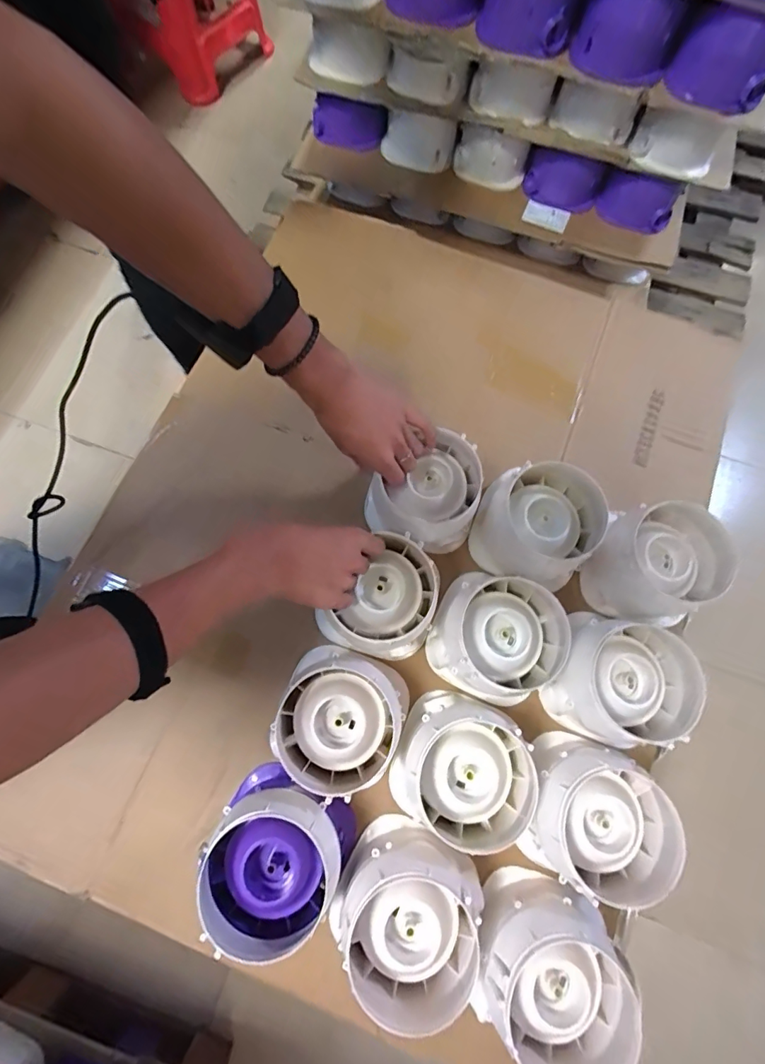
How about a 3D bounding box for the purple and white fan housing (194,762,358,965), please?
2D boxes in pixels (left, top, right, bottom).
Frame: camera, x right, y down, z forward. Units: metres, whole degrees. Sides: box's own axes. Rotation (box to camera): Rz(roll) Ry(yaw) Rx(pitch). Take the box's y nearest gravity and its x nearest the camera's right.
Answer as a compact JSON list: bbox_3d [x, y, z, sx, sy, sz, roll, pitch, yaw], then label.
[{"bbox_3d":[-0.108,0.322,0.459,0.128,0.094,0.124,31,77,7],"label":"purple and white fan housing"}]

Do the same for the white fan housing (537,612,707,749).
[{"bbox_3d":[0.267,0.167,0.514,0.150,0.081,0.135,20,76,4],"label":"white fan housing"}]

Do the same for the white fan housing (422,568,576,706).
[{"bbox_3d":[0.131,0.118,0.523,0.146,0.080,0.135,19,76,4],"label":"white fan housing"}]

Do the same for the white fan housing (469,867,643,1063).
[{"bbox_3d":[0.163,0.427,0.444,0.139,0.088,0.135,19,76,4],"label":"white fan housing"}]

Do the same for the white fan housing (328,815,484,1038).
[{"bbox_3d":[0.025,0.372,0.446,0.136,0.085,0.133,28,77,6],"label":"white fan housing"}]

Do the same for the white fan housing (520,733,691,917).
[{"bbox_3d":[0.219,0.294,0.472,0.129,0.098,0.139,24,76,5],"label":"white fan housing"}]

